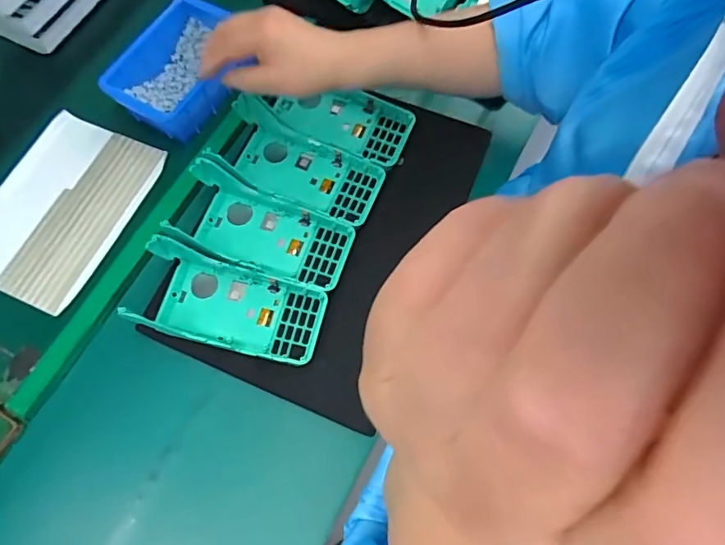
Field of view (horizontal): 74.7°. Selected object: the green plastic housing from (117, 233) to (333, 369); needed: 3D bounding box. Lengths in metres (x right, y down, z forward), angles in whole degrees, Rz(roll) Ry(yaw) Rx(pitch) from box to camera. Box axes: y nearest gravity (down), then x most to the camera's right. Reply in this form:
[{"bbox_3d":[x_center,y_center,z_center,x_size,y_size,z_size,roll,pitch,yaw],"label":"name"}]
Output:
[{"bbox_3d":[-0.125,0.027,0.442,0.171,0.057,0.079,13,68,8],"label":"green plastic housing"}]

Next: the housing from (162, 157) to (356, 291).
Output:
[{"bbox_3d":[-0.093,-0.045,0.467,0.159,0.057,0.086,14,68,8],"label":"housing"}]

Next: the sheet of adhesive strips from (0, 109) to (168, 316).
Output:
[{"bbox_3d":[-0.322,-0.071,0.500,0.159,0.021,0.196,22,69,11],"label":"sheet of adhesive strips"}]

